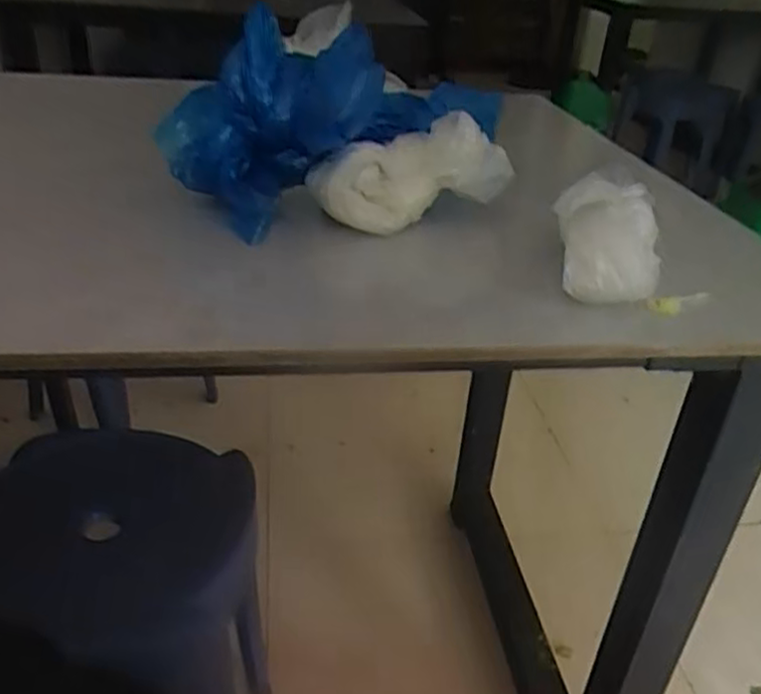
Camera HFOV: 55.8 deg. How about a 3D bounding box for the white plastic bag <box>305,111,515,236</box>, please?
[{"bbox_3d":[0.024,-0.125,0.513,0.146,0.067,0.052,-12,35,-25],"label":"white plastic bag"}]

